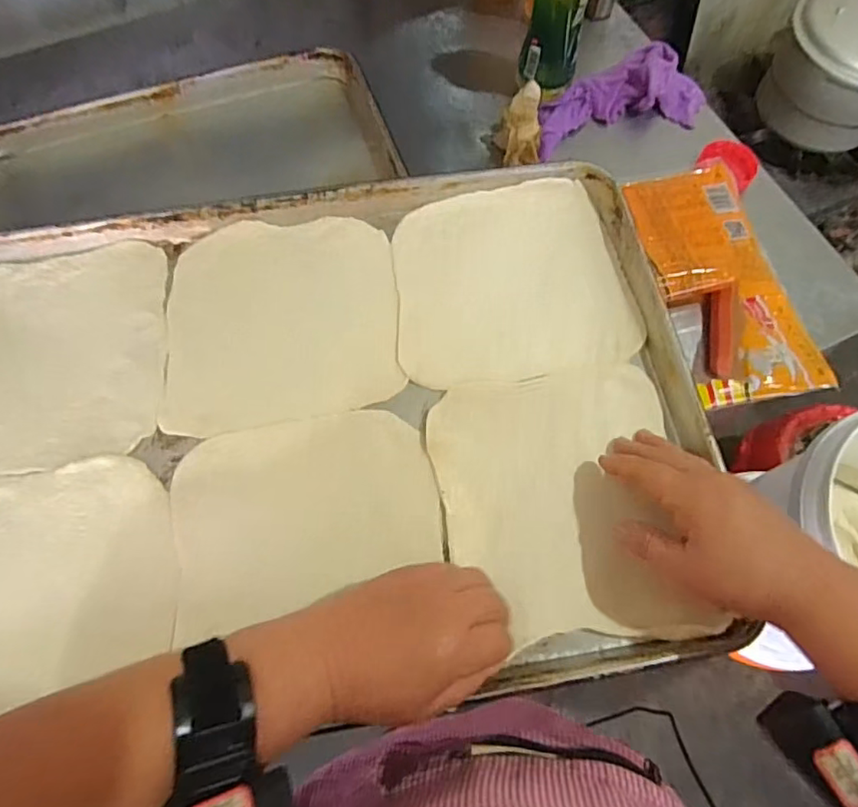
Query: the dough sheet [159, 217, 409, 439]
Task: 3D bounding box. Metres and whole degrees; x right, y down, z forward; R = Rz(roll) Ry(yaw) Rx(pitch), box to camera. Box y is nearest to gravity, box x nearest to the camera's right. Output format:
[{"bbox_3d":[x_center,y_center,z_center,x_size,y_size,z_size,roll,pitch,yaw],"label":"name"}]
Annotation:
[{"bbox_3d":[-0.120,-0.070,0.467,0.185,0.007,0.181,-7,68,-3],"label":"dough sheet"}]

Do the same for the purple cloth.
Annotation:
[{"bbox_3d":[0.222,-0.383,0.699,0.218,0.039,0.132,-15,69,-6],"label":"purple cloth"}]

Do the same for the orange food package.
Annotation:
[{"bbox_3d":[0.287,-0.127,0.589,0.147,0.052,0.281,-7,68,-3],"label":"orange food package"}]

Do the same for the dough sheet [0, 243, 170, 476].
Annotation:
[{"bbox_3d":[-0.308,-0.038,0.455,0.186,0.009,0.190,-6,68,-3],"label":"dough sheet"}]

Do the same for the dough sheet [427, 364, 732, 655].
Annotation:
[{"bbox_3d":[0.094,0.066,0.411,0.170,0.017,0.192,-5,68,-2],"label":"dough sheet"}]

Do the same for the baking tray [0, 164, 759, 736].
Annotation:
[{"bbox_3d":[-0.104,0.013,0.431,0.588,0.032,0.388,-8,68,-3],"label":"baking tray"}]

